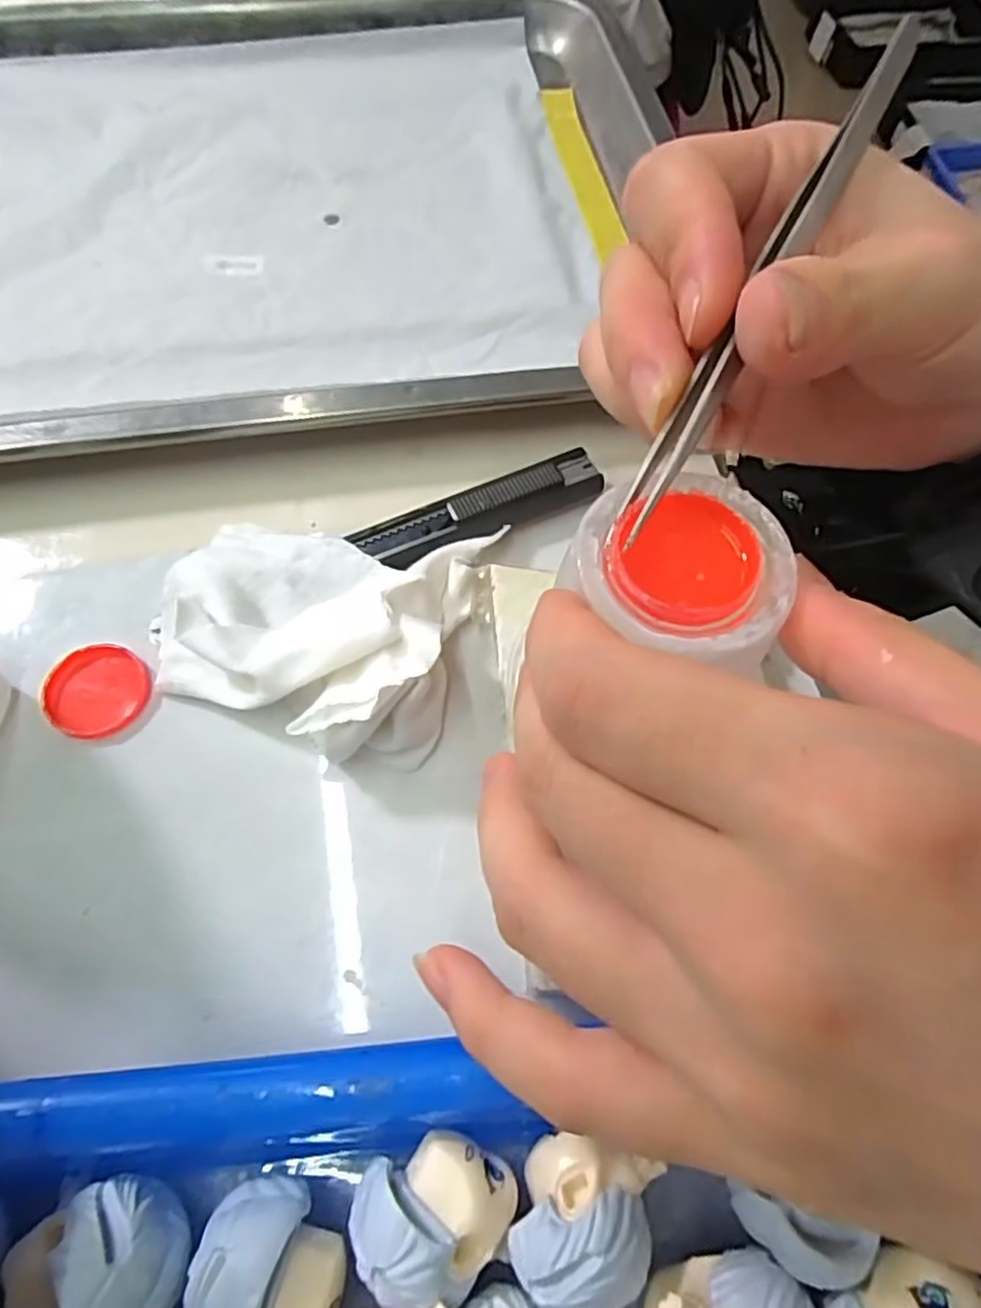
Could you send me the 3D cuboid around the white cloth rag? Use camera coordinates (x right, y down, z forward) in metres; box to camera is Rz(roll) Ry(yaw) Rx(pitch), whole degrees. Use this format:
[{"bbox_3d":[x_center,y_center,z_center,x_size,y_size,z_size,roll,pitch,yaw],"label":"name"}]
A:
[{"bbox_3d":[-0.047,-0.011,0.179,0.077,0.028,0.070,12,65,3],"label":"white cloth rag"}]

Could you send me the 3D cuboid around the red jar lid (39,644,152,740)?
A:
[{"bbox_3d":[-0.105,0.009,0.181,0.026,0.004,0.025,1,65,-3],"label":"red jar lid"}]

